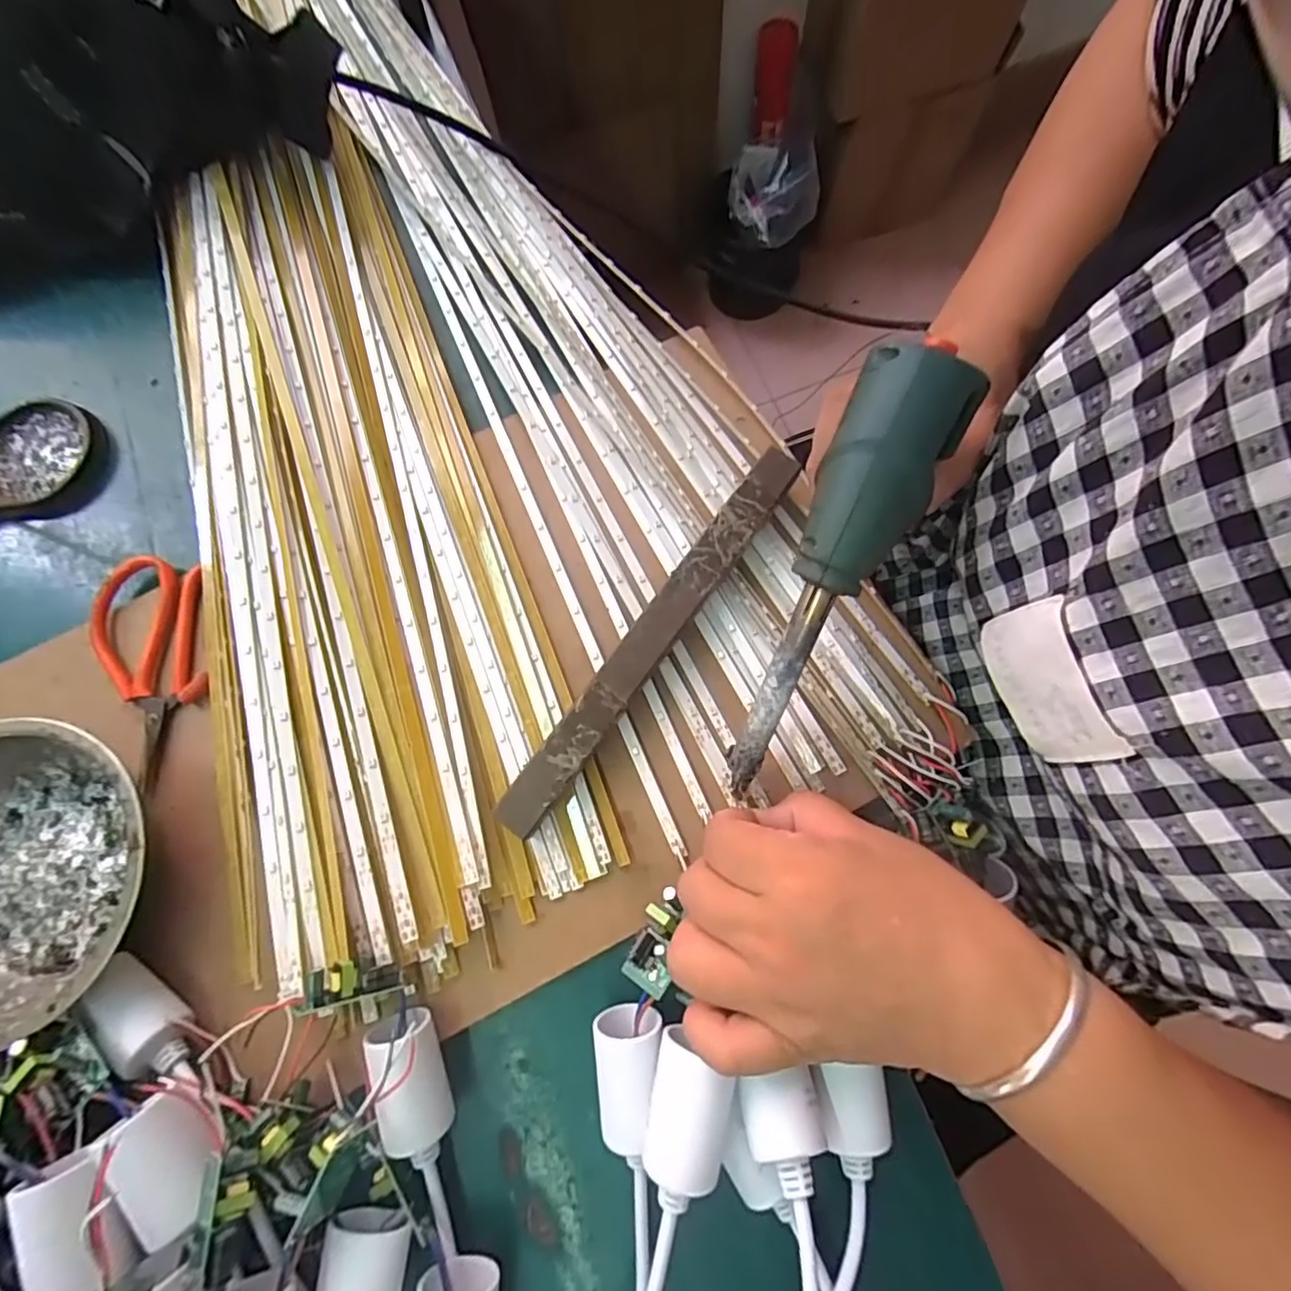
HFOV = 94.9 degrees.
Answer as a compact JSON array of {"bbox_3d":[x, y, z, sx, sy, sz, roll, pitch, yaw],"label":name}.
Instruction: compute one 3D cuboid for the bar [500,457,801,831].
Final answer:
[{"bbox_3d":[0.005,-0.007,0.275,0.019,0.004,0.212,36,81,6],"label":"bar"}]

